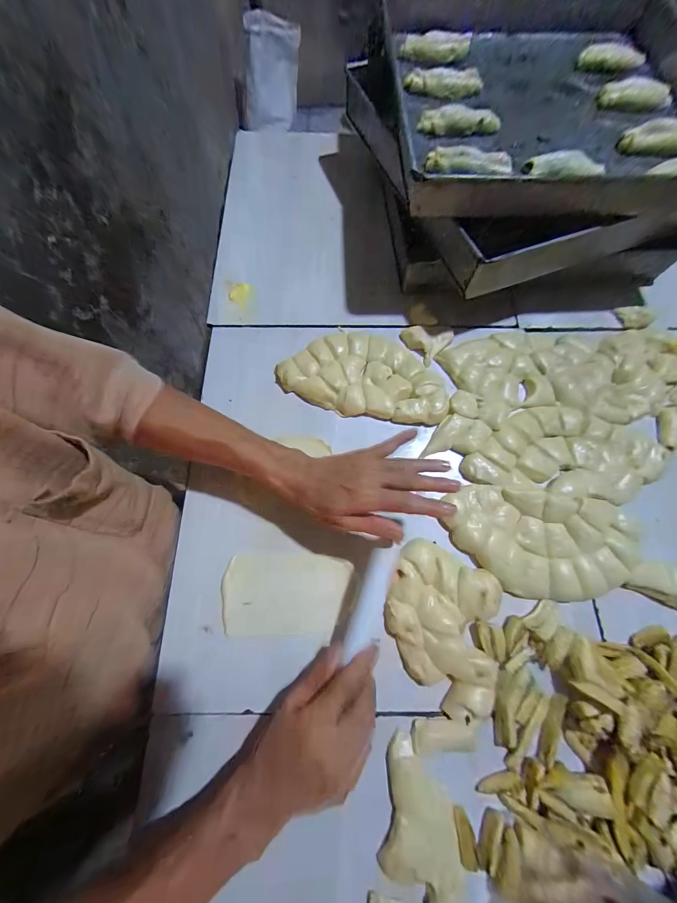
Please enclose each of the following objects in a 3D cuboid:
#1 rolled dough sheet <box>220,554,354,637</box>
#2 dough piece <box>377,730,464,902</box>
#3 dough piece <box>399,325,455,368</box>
[{"bbox_3d":[-0.061,0.168,0.341,0.148,0.009,0.085,1,68,-1],"label":"rolled dough sheet"},{"bbox_3d":[0.078,0.346,0.270,0.071,0.016,0.117,8,72,4],"label":"dough piece"},{"bbox_3d":[0.129,-0.171,0.436,0.065,0.013,0.064,40,78,13],"label":"dough piece"}]

